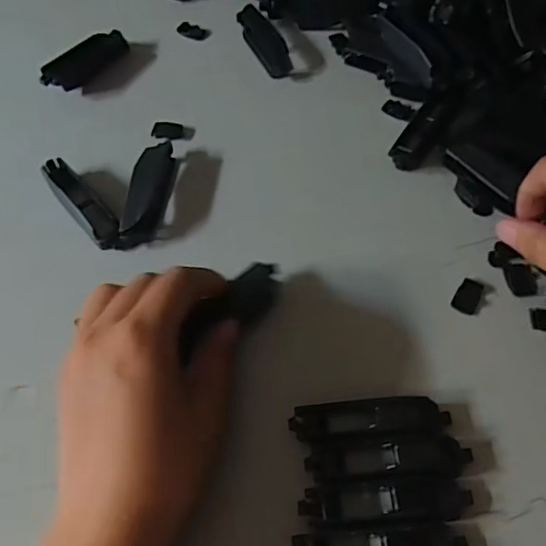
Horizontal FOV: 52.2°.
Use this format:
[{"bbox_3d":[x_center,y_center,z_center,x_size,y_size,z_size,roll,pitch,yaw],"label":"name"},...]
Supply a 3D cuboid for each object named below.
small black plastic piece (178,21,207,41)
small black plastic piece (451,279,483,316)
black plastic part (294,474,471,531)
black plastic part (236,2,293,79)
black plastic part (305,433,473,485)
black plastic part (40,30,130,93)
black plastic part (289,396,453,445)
[{"bbox_3d":[-0.062,-0.186,0.430,0.022,0.004,0.013,15,61,11],"label":"small black plastic piece"},{"bbox_3d":[0.107,0.012,0.305,0.013,0.004,0.021,26,64,16],"label":"small black plastic piece"},{"bbox_3d":[0.051,0.101,0.246,0.075,0.019,0.021,-4,59,-1],"label":"black plastic part"},{"bbox_3d":[-0.008,-0.172,0.412,0.020,0.017,0.065,-28,62,-14],"label":"black plastic part"},{"bbox_3d":[0.054,0.086,0.258,0.074,0.013,0.019,-4,59,0],"label":"black plastic part"},{"bbox_3d":[-0.136,-0.154,0.403,0.020,0.020,0.072,31,65,19],"label":"black plastic part"},{"bbox_3d":[0.047,0.071,0.267,0.073,0.014,0.019,-4,59,0],"label":"black plastic part"}]

